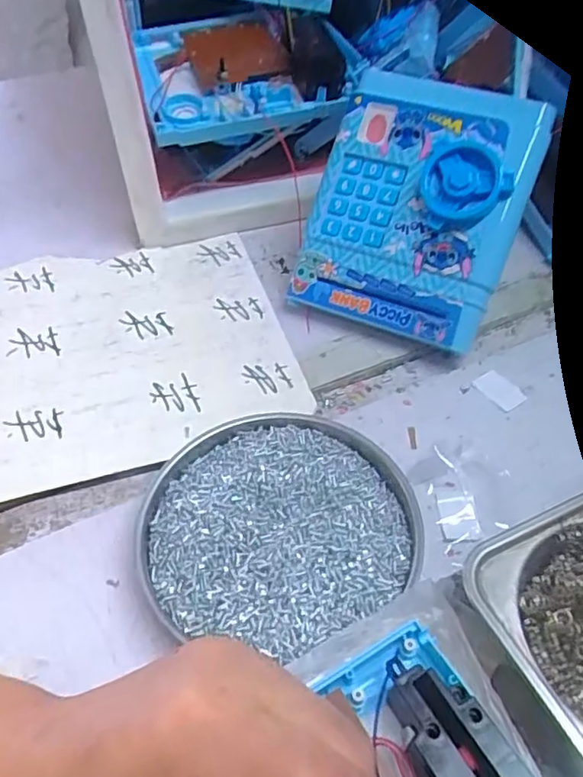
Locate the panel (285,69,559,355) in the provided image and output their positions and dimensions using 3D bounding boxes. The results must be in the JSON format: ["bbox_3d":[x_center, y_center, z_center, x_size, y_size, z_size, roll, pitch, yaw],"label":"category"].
[{"bbox_3d":[0.078,-0.116,0.392,0.128,0.021,0.161,22,96,21],"label":"panel"}]

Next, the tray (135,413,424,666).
[{"bbox_3d":[-0.007,0.068,0.309,0.137,0.015,0.125,-1,47,1],"label":"tray"}]

